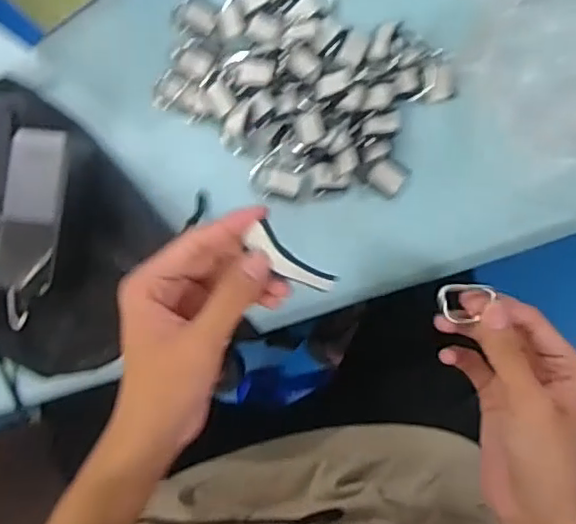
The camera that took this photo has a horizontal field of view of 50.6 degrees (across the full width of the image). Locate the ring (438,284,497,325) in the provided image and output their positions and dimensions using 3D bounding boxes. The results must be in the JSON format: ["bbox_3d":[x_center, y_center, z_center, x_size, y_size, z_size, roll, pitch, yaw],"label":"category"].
[{"bbox_3d":[0.112,0.026,0.384,0.034,0.009,0.024,1,87,9],"label":"ring"}]

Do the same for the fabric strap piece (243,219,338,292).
[{"bbox_3d":[0.002,0.000,0.357,0.058,0.007,0.018,37,93,-13],"label":"fabric strap piece"}]

